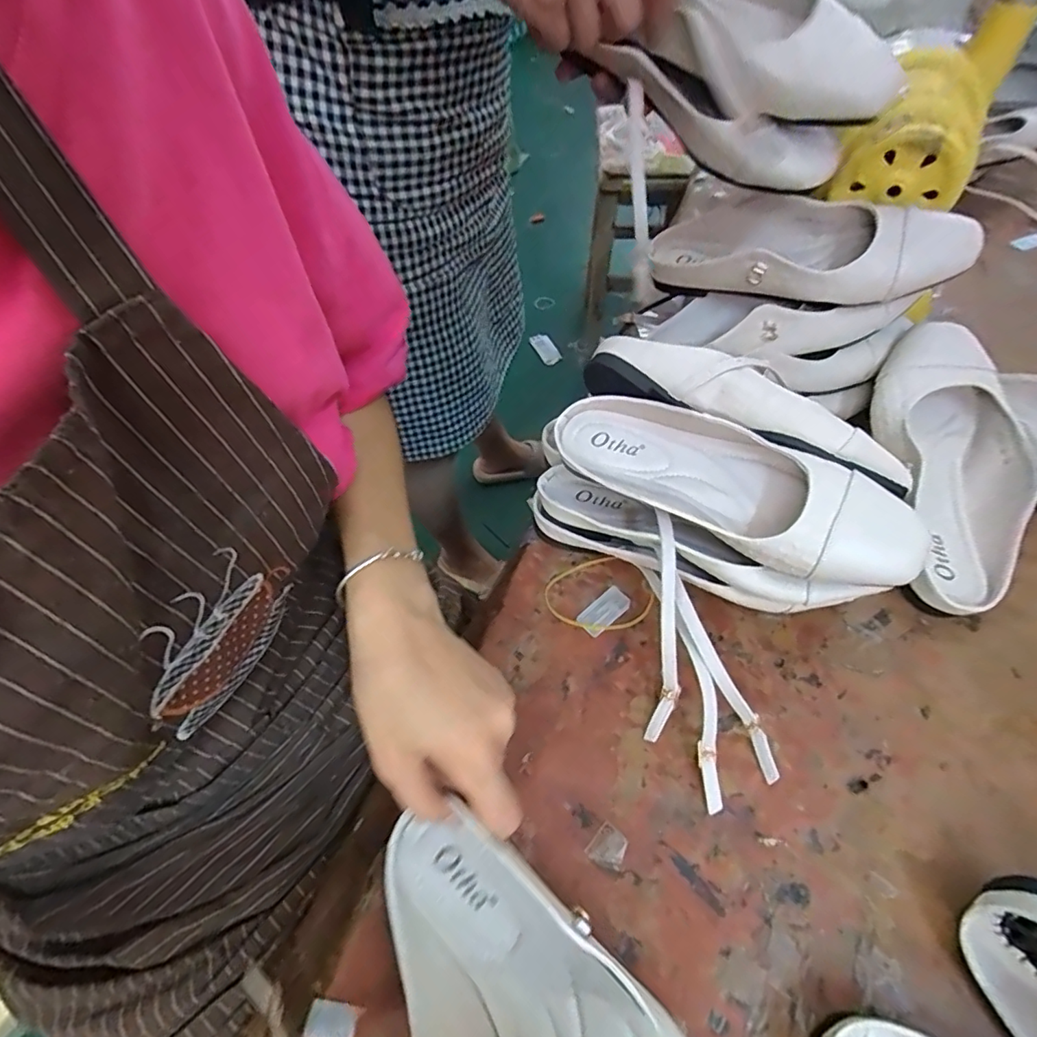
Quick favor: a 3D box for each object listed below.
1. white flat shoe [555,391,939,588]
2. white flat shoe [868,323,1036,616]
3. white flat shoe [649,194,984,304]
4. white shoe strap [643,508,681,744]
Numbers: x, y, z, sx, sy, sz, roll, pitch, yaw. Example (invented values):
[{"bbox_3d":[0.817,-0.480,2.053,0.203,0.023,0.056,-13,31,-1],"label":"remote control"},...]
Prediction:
[{"bbox_3d":[0.130,-0.023,0.353,0.233,0.058,0.086,33,79,22],"label":"white flat shoe"},{"bbox_3d":[0.313,-0.045,0.395,0.093,0.047,0.227,3,72,6],"label":"white flat shoe"},{"bbox_3d":[0.222,-0.215,0.432,0.227,0.057,0.078,21,59,17],"label":"white flat shoe"},{"bbox_3d":[0.090,0.067,0.333,0.017,0.013,0.140,1,93,4],"label":"white shoe strap"}]

